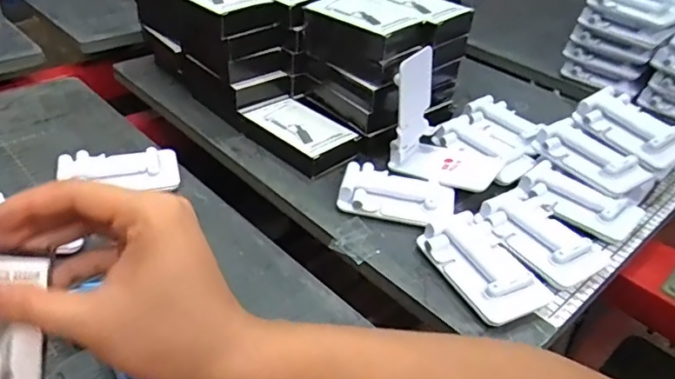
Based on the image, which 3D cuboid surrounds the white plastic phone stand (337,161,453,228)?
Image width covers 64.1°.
[{"bbox_3d":[0.057,0.005,0.522,0.106,0.017,0.069,17,38,17],"label":"white plastic phone stand"}]

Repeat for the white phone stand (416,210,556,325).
[{"bbox_3d":[0.123,0.061,0.452,0.070,0.019,0.105,-14,40,-23],"label":"white phone stand"}]

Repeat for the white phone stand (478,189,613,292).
[{"bbox_3d":[0.182,0.039,0.488,0.070,0.022,0.106,-20,42,-29],"label":"white phone stand"}]

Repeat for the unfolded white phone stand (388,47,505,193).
[{"bbox_3d":[0.115,-0.070,0.541,0.115,0.100,0.084,14,37,14],"label":"unfolded white phone stand"}]

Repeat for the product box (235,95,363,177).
[{"bbox_3d":[-0.043,-0.064,0.602,0.131,0.029,0.081,32,45,33],"label":"product box"}]

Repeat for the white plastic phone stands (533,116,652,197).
[{"bbox_3d":[0.257,-0.033,0.561,0.052,0.032,0.108,-18,42,-27],"label":"white plastic phone stands"}]

